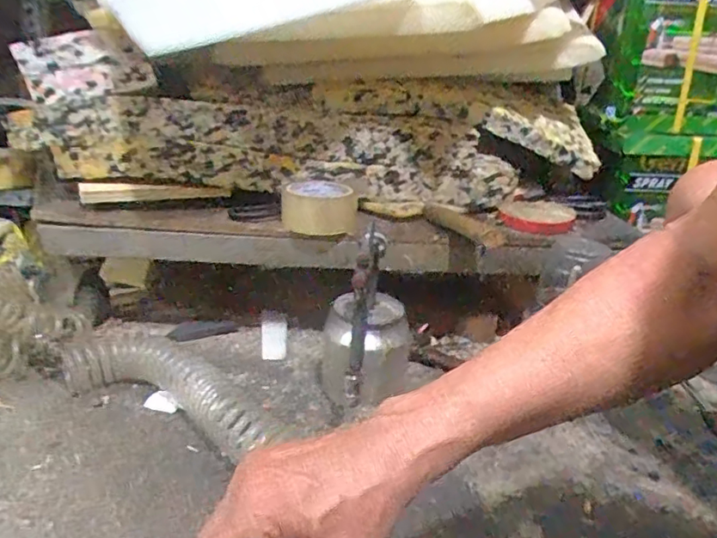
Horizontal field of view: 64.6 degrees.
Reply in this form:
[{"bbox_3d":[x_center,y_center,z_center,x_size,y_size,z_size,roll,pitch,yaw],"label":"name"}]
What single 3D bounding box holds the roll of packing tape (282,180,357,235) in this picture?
[{"bbox_3d":[-0.053,-0.087,0.776,0.101,0.053,0.094,2,22,-5],"label":"roll of packing tape"}]

